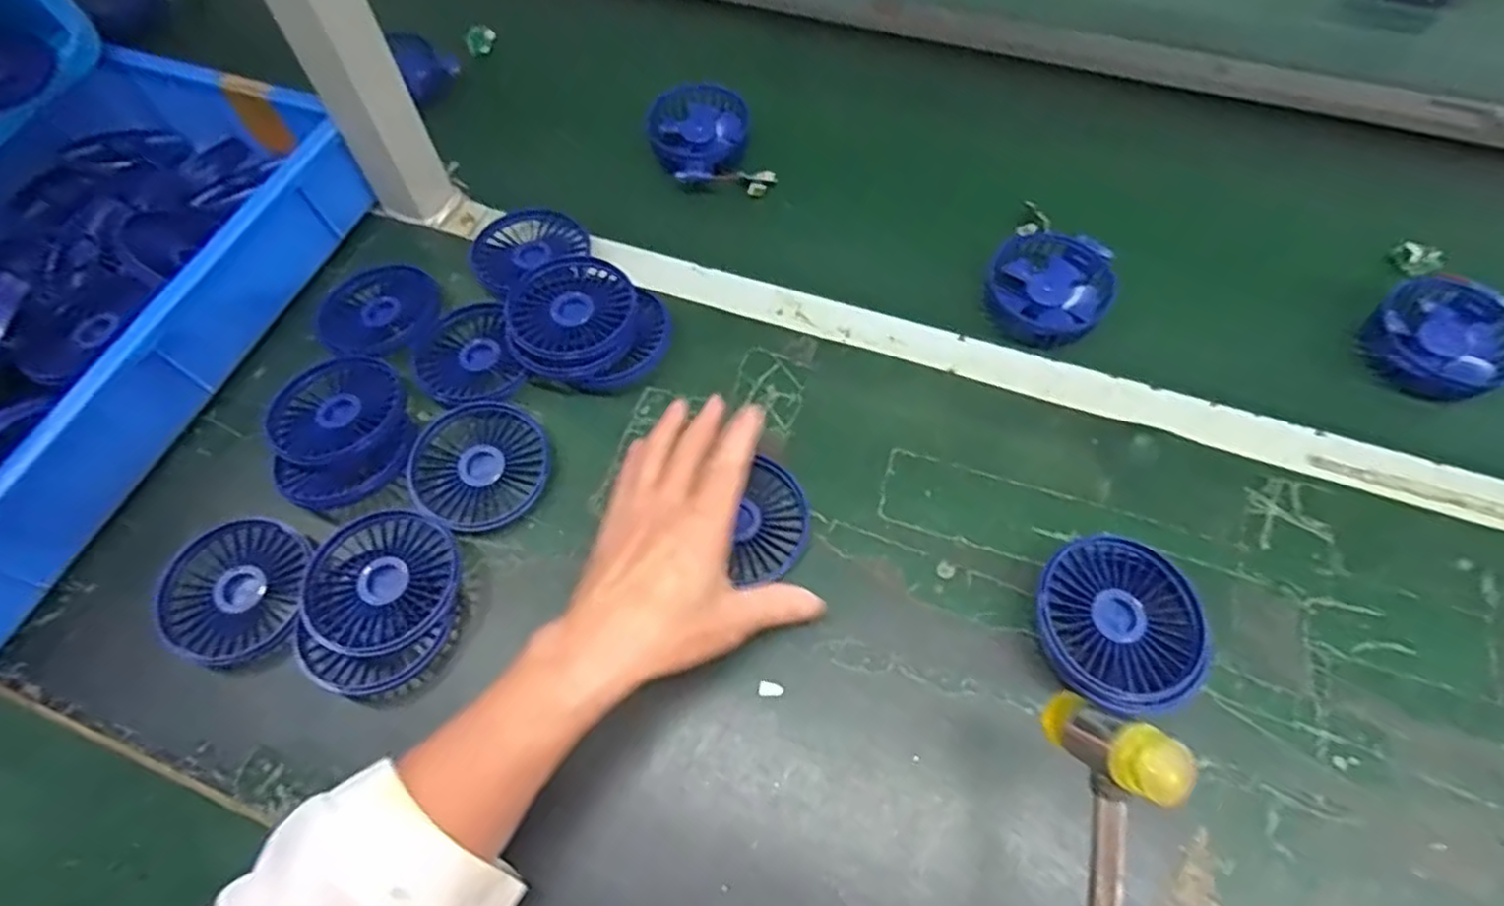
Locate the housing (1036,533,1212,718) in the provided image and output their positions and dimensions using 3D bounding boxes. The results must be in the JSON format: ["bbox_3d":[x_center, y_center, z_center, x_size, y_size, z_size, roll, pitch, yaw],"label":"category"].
[{"bbox_3d":[0.199,0.095,0.404,0.088,0.037,0.093,0,62,1],"label":"housing"}]

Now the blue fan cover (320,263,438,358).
[{"bbox_3d":[-0.273,-0.106,0.535,0.082,0.010,0.087,-19,64,-9],"label":"blue fan cover"}]

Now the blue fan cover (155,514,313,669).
[{"bbox_3d":[-0.311,0.084,0.446,0.090,0.019,0.085,24,65,13],"label":"blue fan cover"}]

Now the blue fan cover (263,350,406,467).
[{"bbox_3d":[-0.279,-0.029,0.486,0.085,0.017,0.084,-29,66,-14],"label":"blue fan cover"}]

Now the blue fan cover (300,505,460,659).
[{"bbox_3d":[-0.220,0.079,0.438,0.088,0.018,0.086,29,66,15],"label":"blue fan cover"}]

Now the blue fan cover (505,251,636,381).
[{"bbox_3d":[-0.125,-0.098,0.507,0.086,0.011,0.096,12,69,6],"label":"blue fan cover"}]

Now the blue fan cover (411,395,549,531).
[{"bbox_3d":[-0.176,0.010,0.478,0.087,0.020,0.085,34,68,17],"label":"blue fan cover"}]

